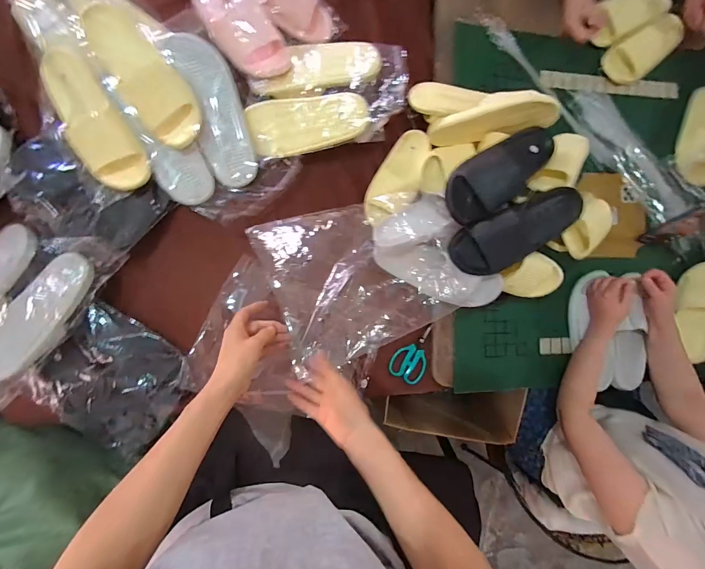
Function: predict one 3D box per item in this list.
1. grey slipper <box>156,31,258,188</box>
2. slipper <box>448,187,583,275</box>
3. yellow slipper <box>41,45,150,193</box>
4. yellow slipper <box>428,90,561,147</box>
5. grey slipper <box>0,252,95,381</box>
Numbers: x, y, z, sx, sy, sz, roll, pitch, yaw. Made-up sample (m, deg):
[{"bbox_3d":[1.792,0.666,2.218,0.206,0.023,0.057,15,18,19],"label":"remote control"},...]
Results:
[{"bbox_3d":[-0.265,-0.327,0.670,0.096,0.049,0.260,-19,110,-6],"label":"grey slipper"},{"bbox_3d":[0.328,-0.102,0.644,0.267,0.073,0.109,-26,94,-6],"label":"slipper"},{"bbox_3d":[-0.468,-0.289,0.598,0.102,0.049,0.252,-33,95,-5],"label":"yellow slipper"},{"bbox_3d":[0.280,-0.341,0.690,0.247,0.065,0.081,-4,92,23],"label":"yellow slipper"},{"bbox_3d":[-0.570,0.063,0.598,0.104,0.043,0.265,40,86,-6],"label":"grey slipper"}]

